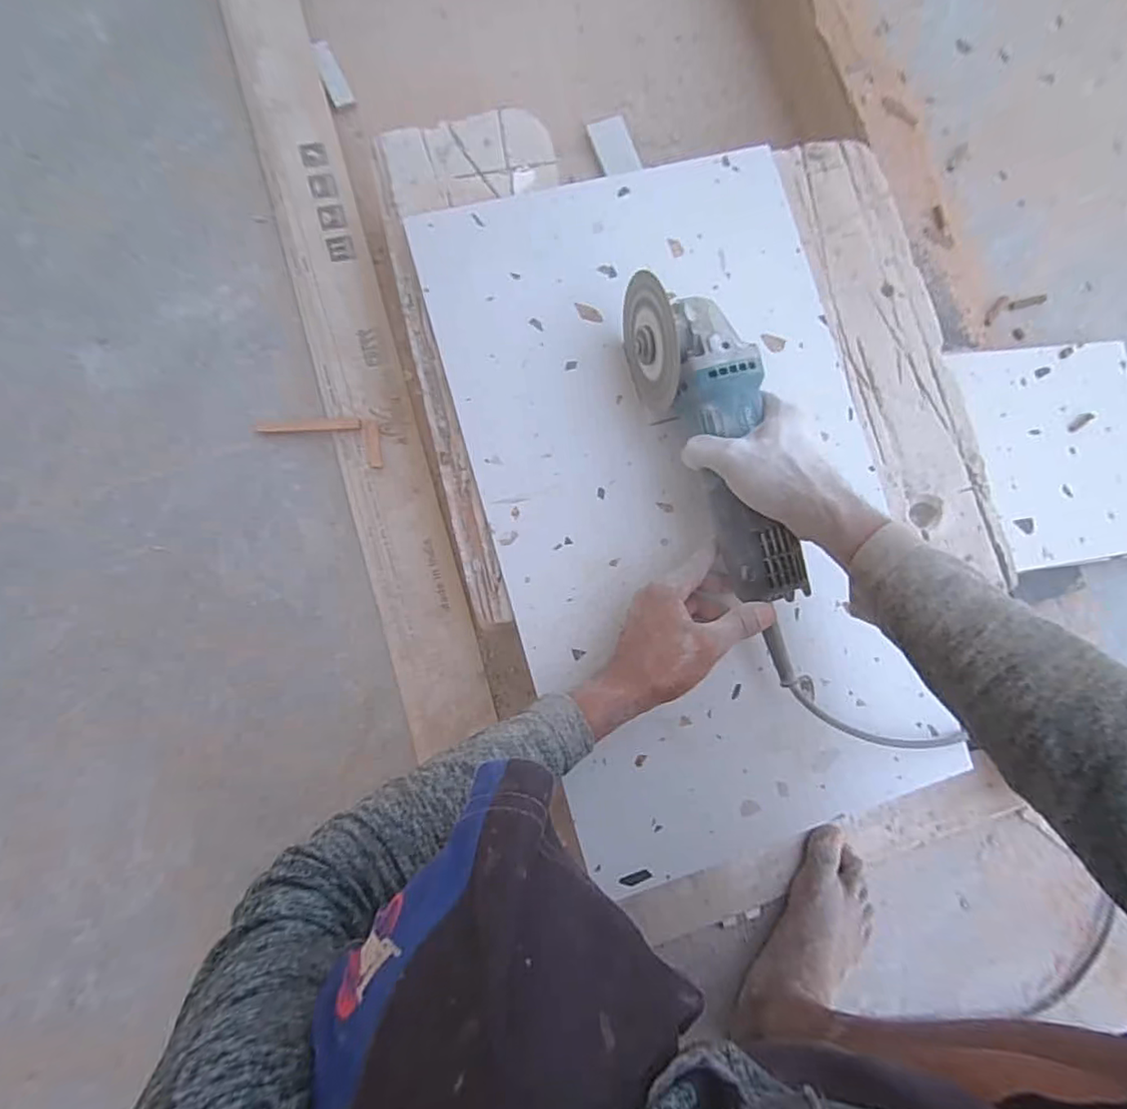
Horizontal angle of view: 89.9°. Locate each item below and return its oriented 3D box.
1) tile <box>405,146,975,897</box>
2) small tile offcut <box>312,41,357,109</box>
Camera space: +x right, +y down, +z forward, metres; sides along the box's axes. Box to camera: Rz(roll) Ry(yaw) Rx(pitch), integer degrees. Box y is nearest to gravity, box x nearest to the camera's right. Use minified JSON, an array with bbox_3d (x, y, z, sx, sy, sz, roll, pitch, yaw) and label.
[{"bbox_3d":[0.113,-0.045,0.490,0.346,0.019,0.595,-15,88,-7],"label":"tile"},{"bbox_3d":[-0.246,-0.512,0.598,0.023,0.006,0.080,-24,89,-7],"label":"small tile offcut"}]

